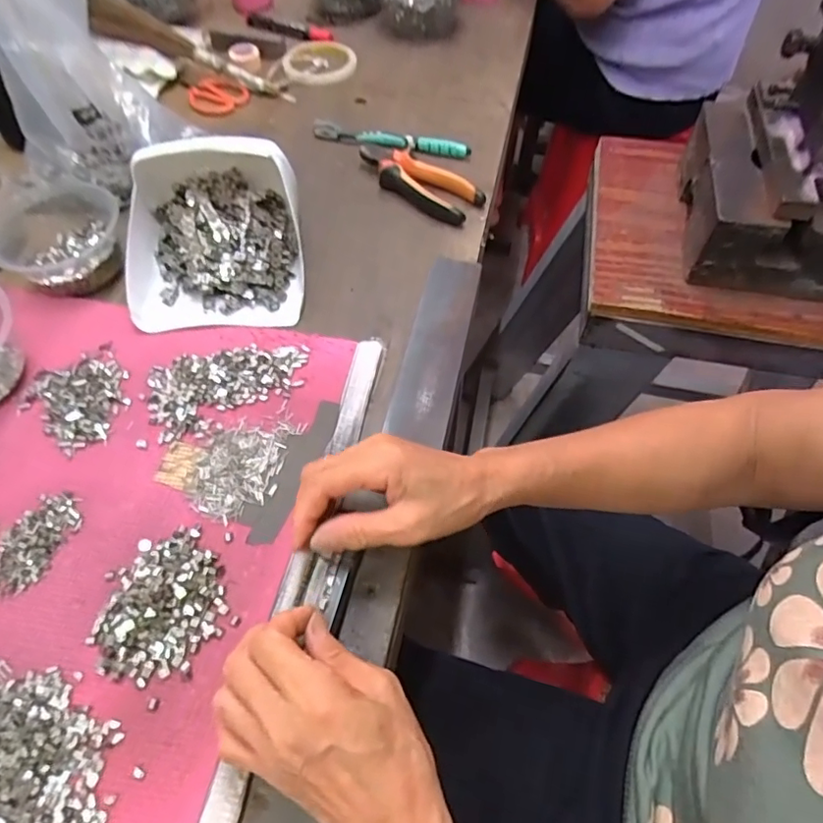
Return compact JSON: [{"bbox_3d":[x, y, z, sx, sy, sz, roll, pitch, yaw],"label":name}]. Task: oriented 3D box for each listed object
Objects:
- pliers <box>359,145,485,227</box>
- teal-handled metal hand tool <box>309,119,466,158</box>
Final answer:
[{"bbox_3d":[0.007,-0.251,0.607,0.150,0.022,0.053,39,65,22],"label":"pliers"},{"bbox_3d":[-0.027,-0.311,0.653,0.187,0.022,0.021,14,58,8],"label":"teal-handled metal hand tool"}]

